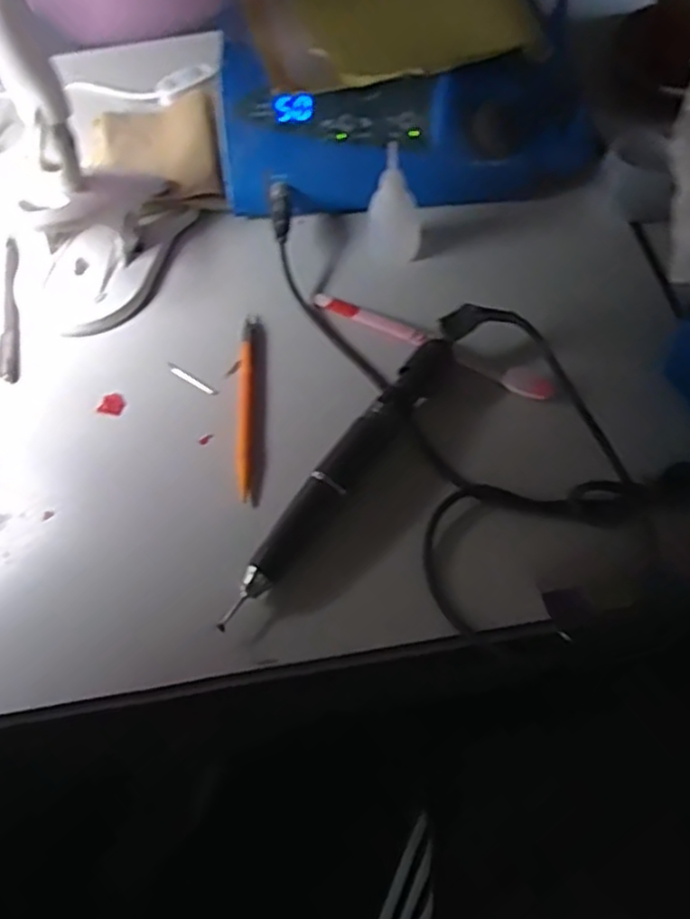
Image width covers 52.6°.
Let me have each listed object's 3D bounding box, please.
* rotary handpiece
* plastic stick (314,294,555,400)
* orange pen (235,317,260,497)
[{"bbox_3d":[-0.001,0.007,0.406,0.020,0.023,0.207,33,69,19],"label":"rotary handpiece"},{"bbox_3d":[0.053,-0.076,0.451,0.168,0.008,0.015,26,67,16],"label":"plastic stick"},{"bbox_3d":[-0.063,-0.038,0.441,0.010,0.007,0.135,-2,62,2],"label":"orange pen"}]

